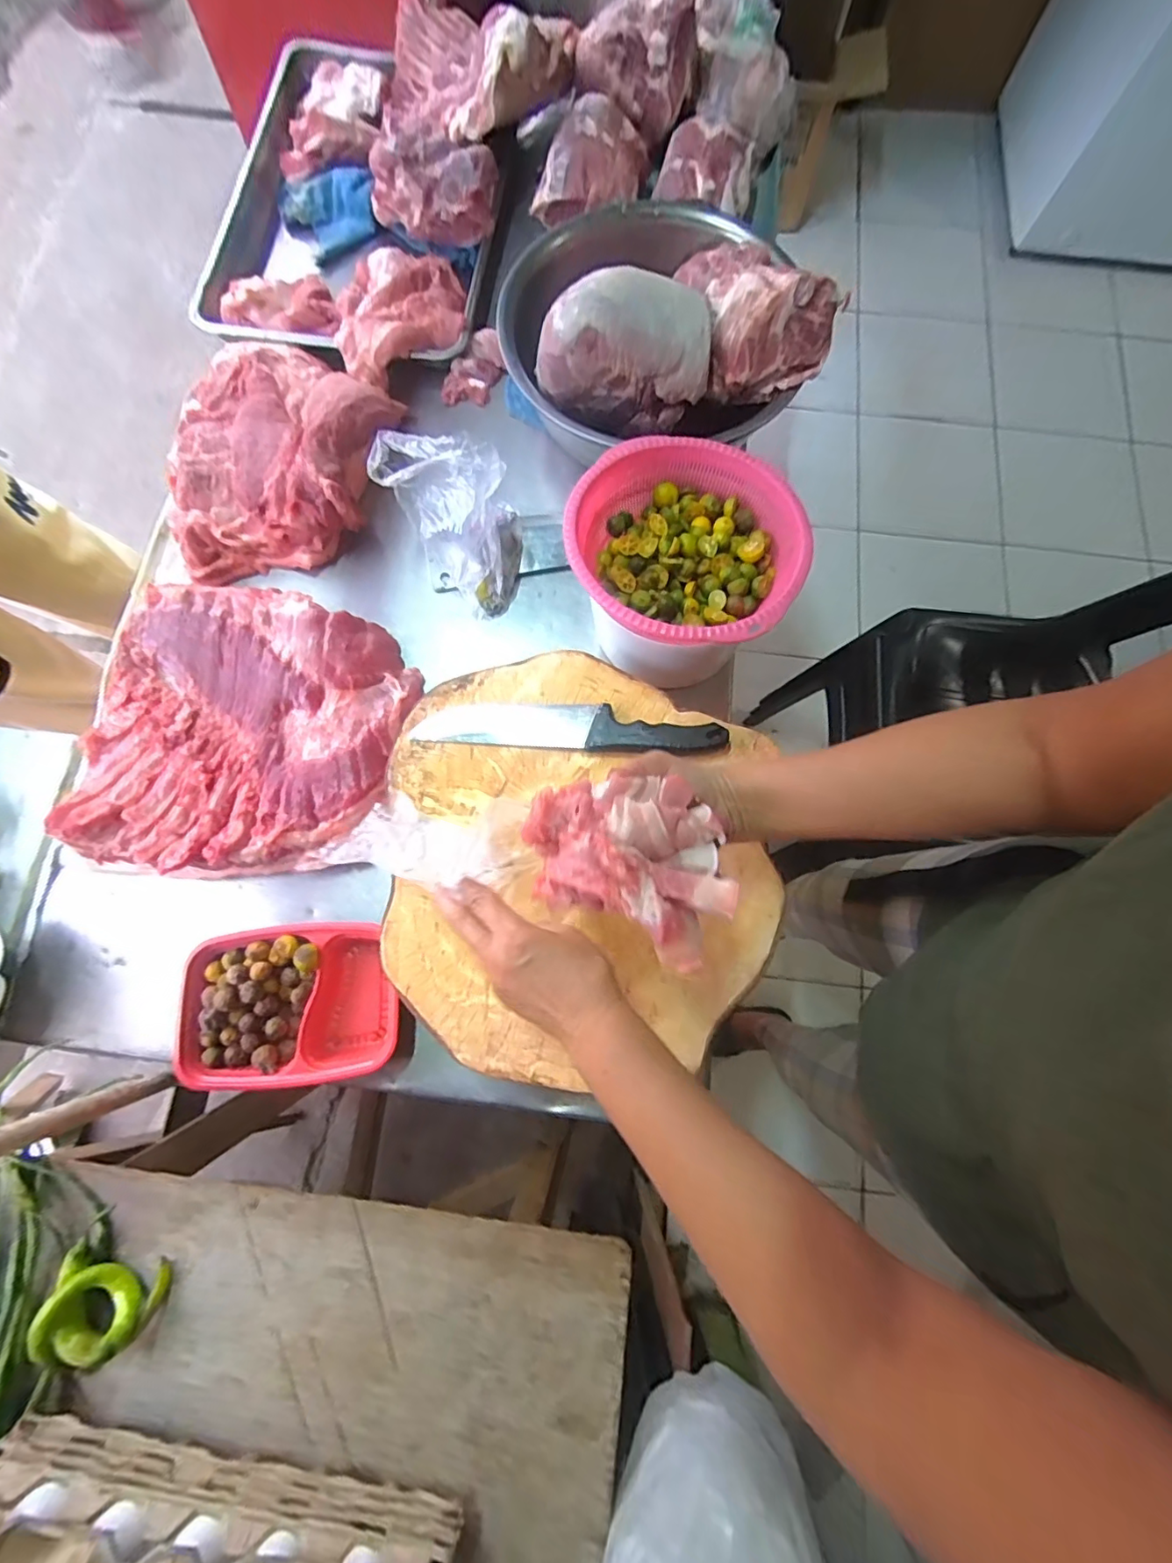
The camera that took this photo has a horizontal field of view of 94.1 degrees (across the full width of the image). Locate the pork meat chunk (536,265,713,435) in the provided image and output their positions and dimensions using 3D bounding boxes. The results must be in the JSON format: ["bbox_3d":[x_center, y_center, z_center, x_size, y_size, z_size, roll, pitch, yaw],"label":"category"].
[{"bbox_3d":[0.043,-0.499,0.629,0.191,0.142,0.122,1,76,-1],"label":"pork meat chunk"}]

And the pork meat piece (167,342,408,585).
[{"bbox_3d":[-0.400,-0.421,0.702,0.250,0.083,0.347,9,76,1],"label":"pork meat piece"}]

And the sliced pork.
[{"bbox_3d":[0.032,0.043,0.360,0.139,0.042,0.110,26,77,5],"label":"sliced pork"}]

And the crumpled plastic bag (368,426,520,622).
[{"bbox_3d":[-0.150,-0.320,0.651,0.168,0.149,0.109,42,79,9],"label":"crumpled plastic bag"}]

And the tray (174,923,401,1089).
[{"bbox_3d":[-0.303,0.228,0.566,0.207,0.055,0.148,-4,76,-2],"label":"tray"}]

